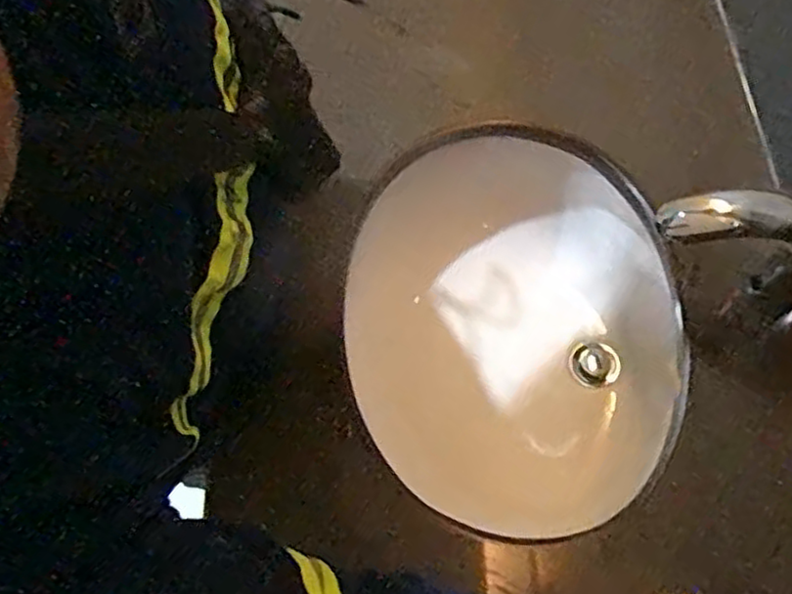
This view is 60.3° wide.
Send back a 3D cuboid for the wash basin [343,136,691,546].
[{"bbox_3d":[0.148,0.038,0.784,0.363,0.179,0.412,-1,67,0],"label":"wash basin"}]

